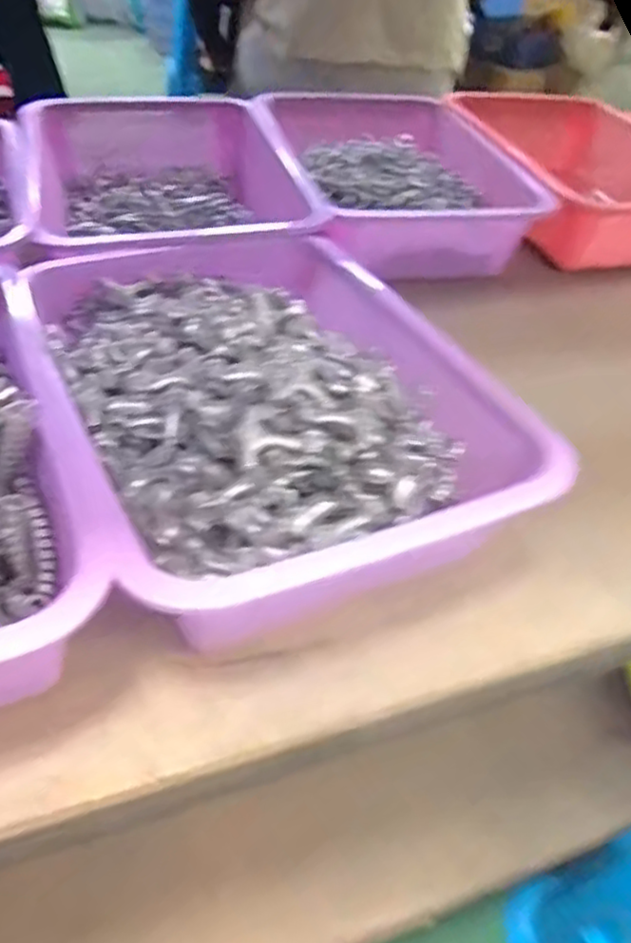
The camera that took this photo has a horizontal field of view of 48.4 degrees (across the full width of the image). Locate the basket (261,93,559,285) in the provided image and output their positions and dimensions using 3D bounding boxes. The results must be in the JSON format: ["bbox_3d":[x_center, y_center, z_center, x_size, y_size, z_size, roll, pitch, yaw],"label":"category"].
[{"bbox_3d":[0.087,-0.285,0.695,0.220,0.076,0.314,-4,42,-11],"label":"basket"}]

